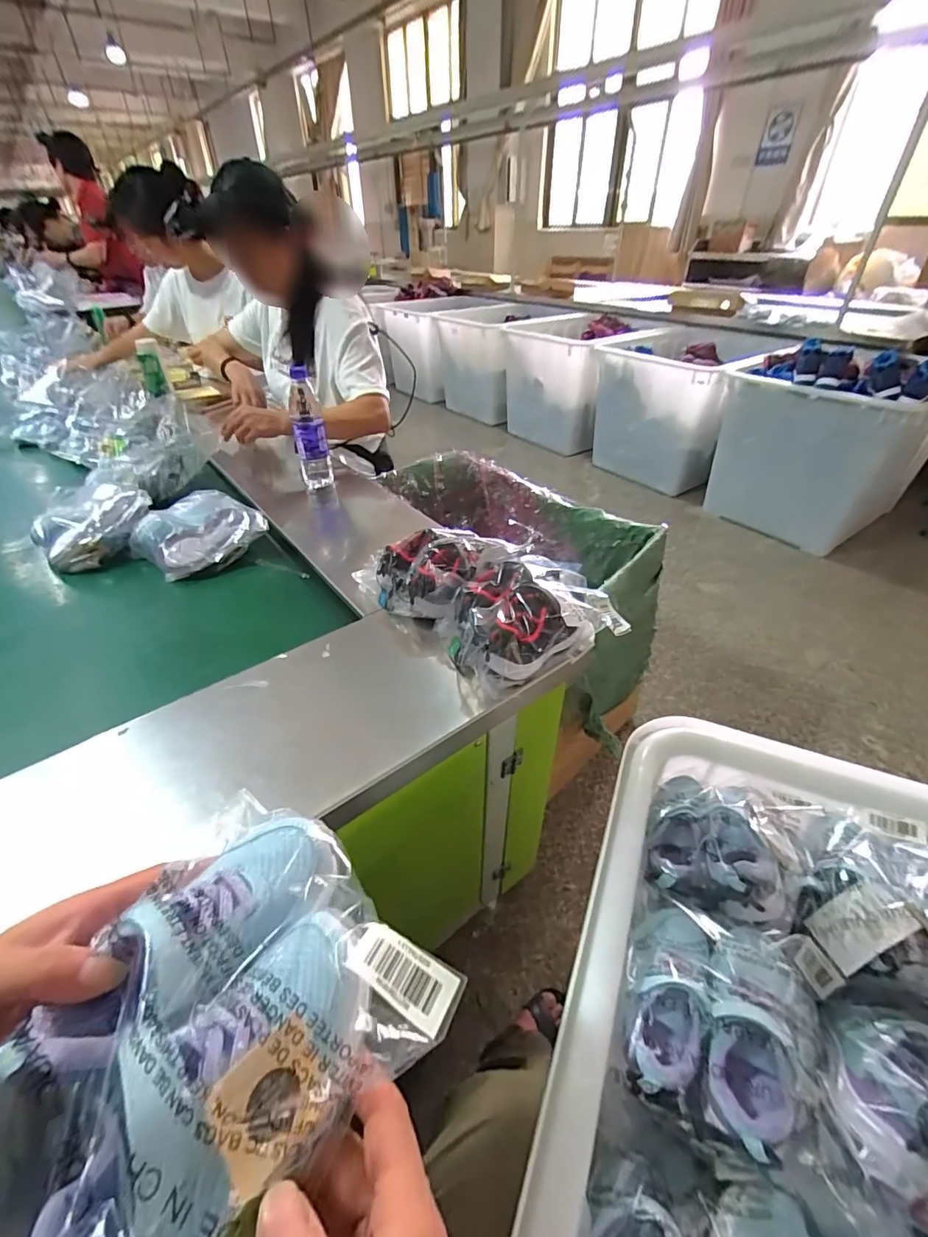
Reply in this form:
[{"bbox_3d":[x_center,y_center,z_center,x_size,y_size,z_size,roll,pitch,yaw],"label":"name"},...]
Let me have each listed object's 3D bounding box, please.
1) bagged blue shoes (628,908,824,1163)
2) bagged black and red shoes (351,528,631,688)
[{"bbox_3d":[0.217,0.334,0.410,0.142,0.063,0.156,16,43,20],"label":"bagged blue shoes"},{"bbox_3d":[0.024,-0.044,0.681,0.208,0.085,0.348,-28,47,-29],"label":"bagged black and red shoes"}]

